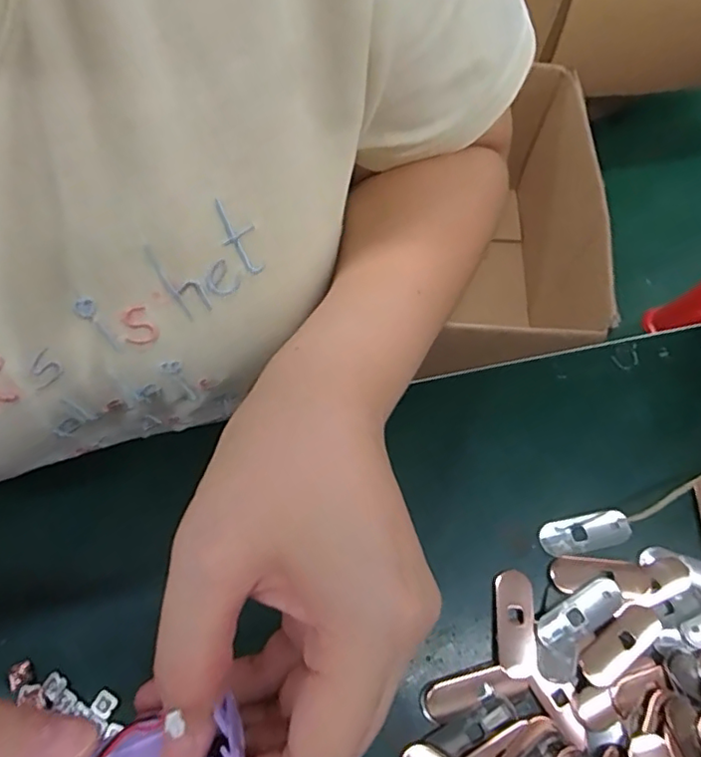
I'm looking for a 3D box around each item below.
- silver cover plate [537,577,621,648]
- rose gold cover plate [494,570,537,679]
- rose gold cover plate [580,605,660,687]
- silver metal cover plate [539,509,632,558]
[{"bbox_3d":[0.117,0.120,0.298,0.049,0.004,0.017,-29,71,-12],"label":"silver cover plate"},{"bbox_3d":[0.084,0.125,0.297,0.019,0.005,0.049,3,68,0],"label":"rose gold cover plate"},{"bbox_3d":[0.135,0.132,0.290,0.050,0.006,0.017,-37,73,-14],"label":"rose gold cover plate"},{"bbox_3d":[0.128,0.085,0.318,0.049,0.004,0.020,-11,69,-5],"label":"silver metal cover plate"}]

